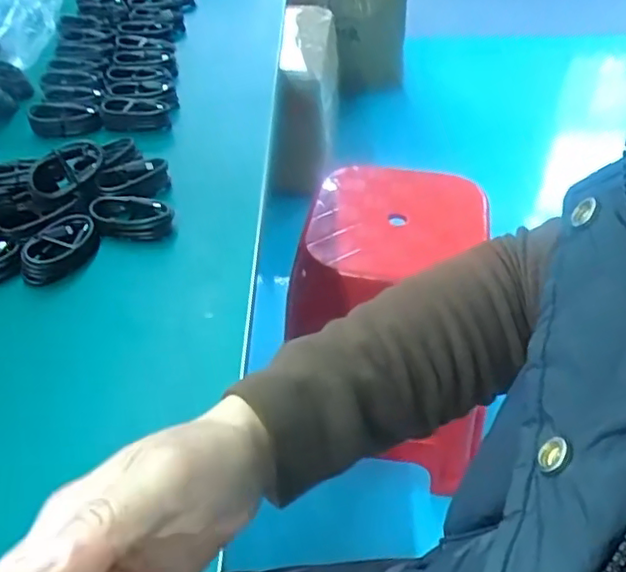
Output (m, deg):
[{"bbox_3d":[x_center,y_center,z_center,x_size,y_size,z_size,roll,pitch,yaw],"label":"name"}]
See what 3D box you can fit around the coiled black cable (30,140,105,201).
[{"bbox_3d":[-0.219,-0.105,0.553,0.037,0.032,0.071,33,54,29],"label":"coiled black cable"}]

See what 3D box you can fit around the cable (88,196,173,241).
[{"bbox_3d":[-0.158,-0.060,0.546,0.069,0.020,0.041,3,45,4],"label":"cable"}]

